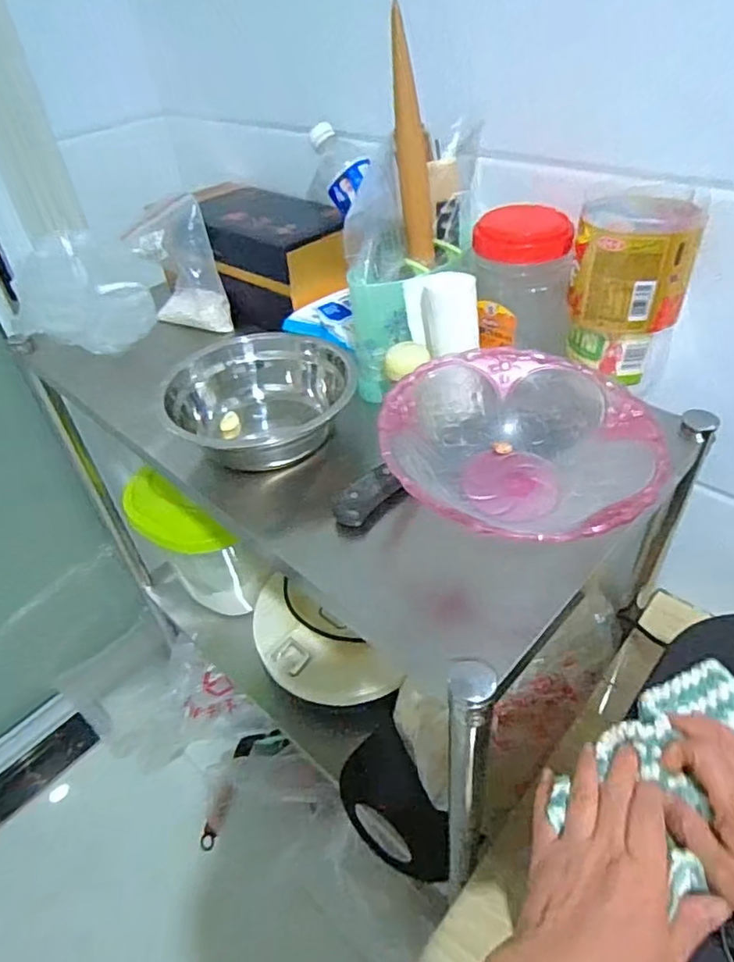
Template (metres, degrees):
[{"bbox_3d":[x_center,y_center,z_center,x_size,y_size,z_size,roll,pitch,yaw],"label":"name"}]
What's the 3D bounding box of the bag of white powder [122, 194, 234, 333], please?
[{"bbox_3d":[-0.252,-0.285,0.793,0.099,0.145,0.120,-16,43,-11],"label":"bag of white powder"}]

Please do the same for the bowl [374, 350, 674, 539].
[{"bbox_3d":[0.129,-0.023,0.519,0.220,0.080,0.218,-4,43,3],"label":"bowl"}]

